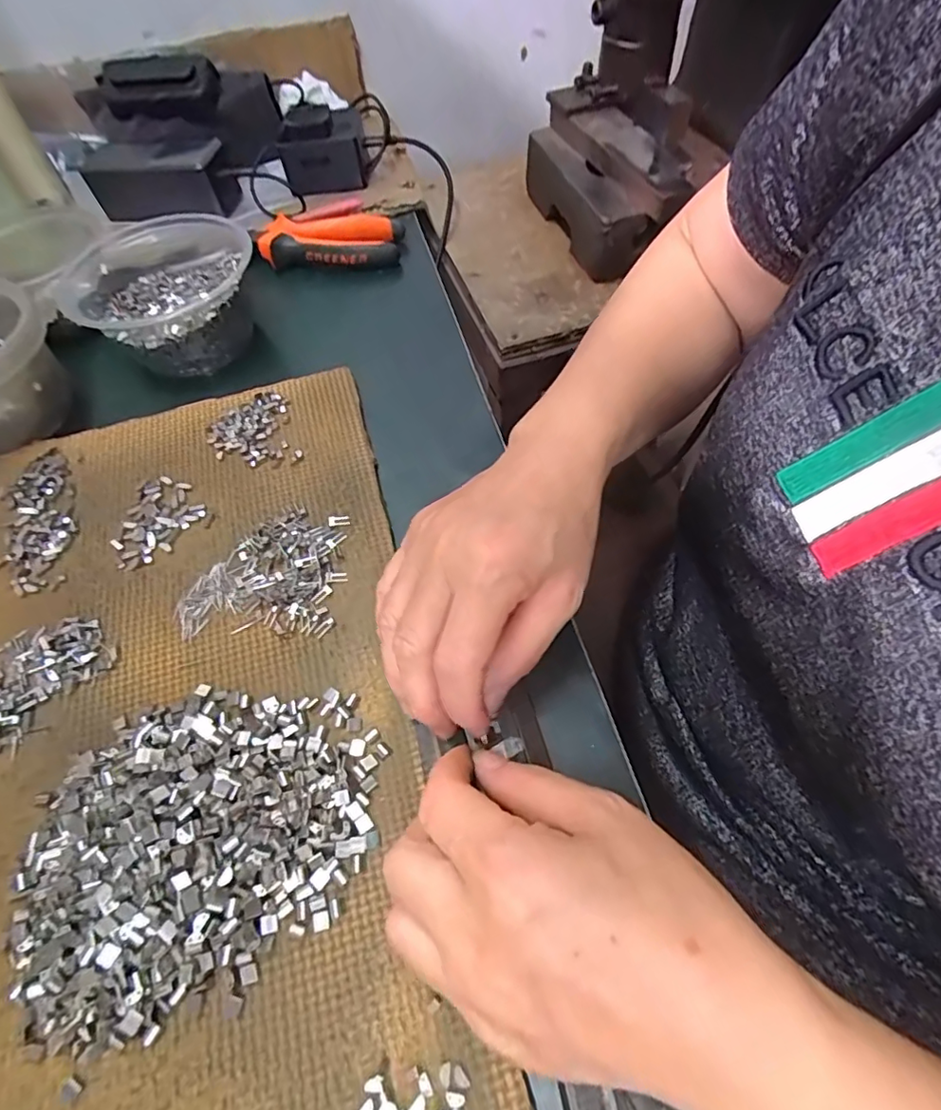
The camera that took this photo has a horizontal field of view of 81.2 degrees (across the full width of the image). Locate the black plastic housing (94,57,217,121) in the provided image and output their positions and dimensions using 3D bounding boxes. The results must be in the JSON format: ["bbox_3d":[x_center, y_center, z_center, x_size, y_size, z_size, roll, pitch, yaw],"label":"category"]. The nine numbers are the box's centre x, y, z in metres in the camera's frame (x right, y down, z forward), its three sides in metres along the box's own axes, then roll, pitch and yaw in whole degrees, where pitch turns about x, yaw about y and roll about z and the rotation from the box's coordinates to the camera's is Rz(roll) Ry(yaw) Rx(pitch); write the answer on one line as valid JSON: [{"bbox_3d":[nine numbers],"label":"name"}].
[{"bbox_3d":[-0.318,-0.477,0.554,0.128,0.038,0.042,-3,58,2],"label":"black plastic housing"}]

